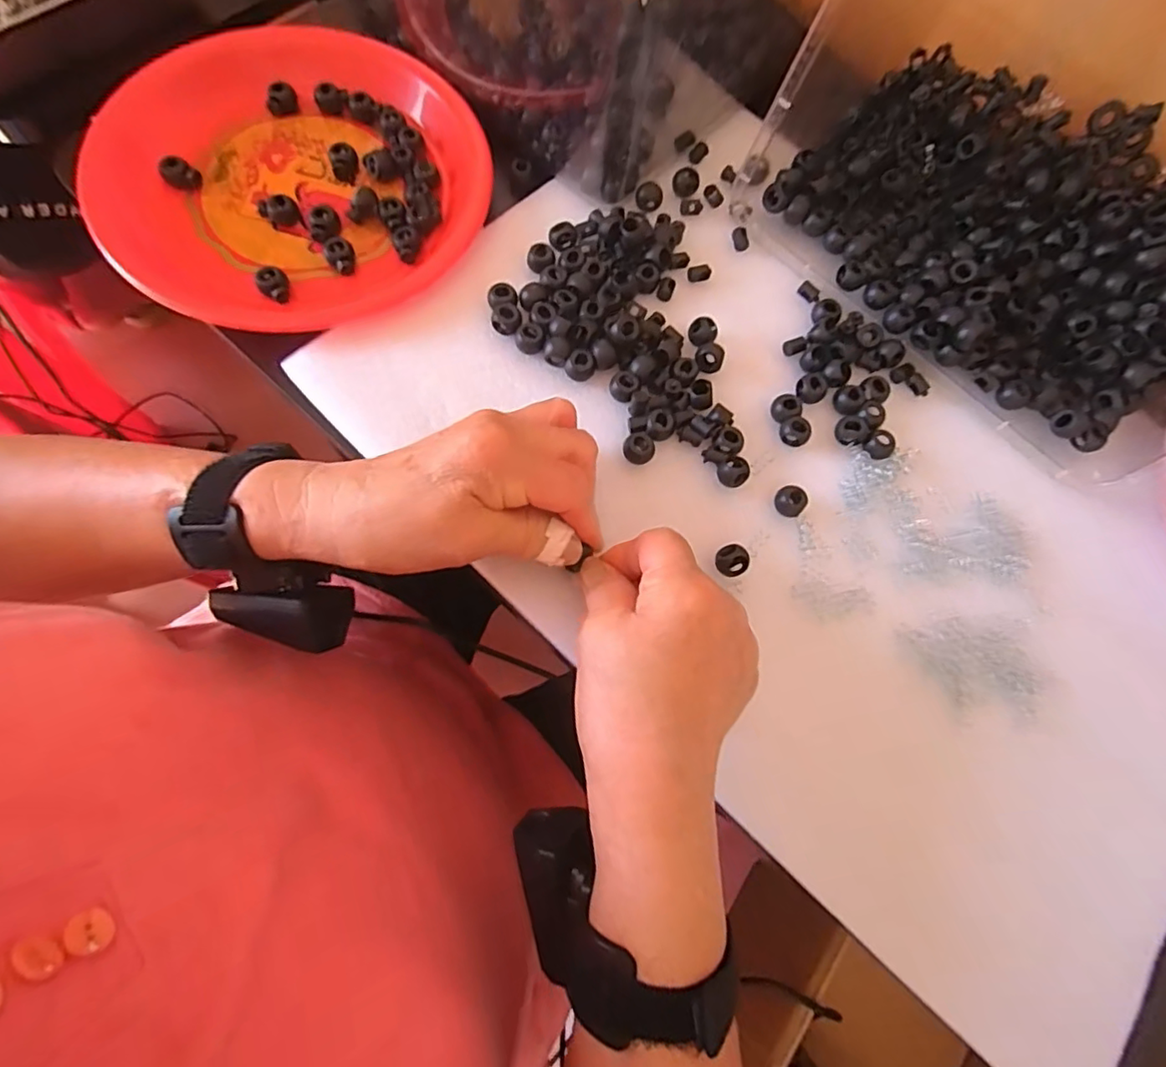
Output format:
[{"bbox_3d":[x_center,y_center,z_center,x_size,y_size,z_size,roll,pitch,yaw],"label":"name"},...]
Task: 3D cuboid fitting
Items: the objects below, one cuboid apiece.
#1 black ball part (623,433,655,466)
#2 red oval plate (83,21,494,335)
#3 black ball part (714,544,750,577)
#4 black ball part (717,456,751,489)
[{"bbox_3d":[0.032,-0.048,0.333,0.017,0.011,0.016,2,73,-5],"label":"black ball part"},{"bbox_3d":[-0.174,-0.220,0.364,0.227,0.029,0.229,2,73,-5],"label":"red oval plate"},{"bbox_3d":[0.079,0.015,0.315,0.017,0.015,0.017,2,73,-5],"label":"black ball part"},{"bbox_3d":[0.085,-0.035,0.330,0.019,0.014,0.017,-43,82,-9],"label":"black ball part"}]

